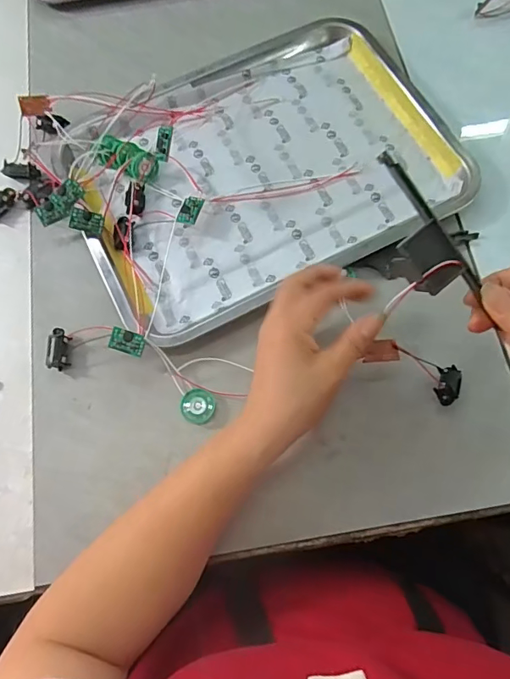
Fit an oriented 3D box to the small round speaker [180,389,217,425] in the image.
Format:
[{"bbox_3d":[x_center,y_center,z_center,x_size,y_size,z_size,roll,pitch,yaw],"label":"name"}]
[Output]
[{"bbox_3d":[-0.047,0.055,0.395,0.027,0.005,0.028,12,72,7],"label":"small round speaker"}]

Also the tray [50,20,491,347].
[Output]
[{"bbox_3d":[0.007,-0.167,0.459,0.349,0.032,0.252,-28,72,-7],"label":"tray"}]

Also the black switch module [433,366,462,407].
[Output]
[{"bbox_3d":[0.154,0.036,0.380,0.017,0.010,0.035,21,52,9],"label":"black switch module"}]

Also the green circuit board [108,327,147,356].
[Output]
[{"bbox_3d":[-0.104,0.002,0.393,0.028,0.007,0.018,15,89,-1],"label":"green circuit board"}]

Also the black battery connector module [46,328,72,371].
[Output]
[{"bbox_3d":[-0.168,0.009,0.412,0.018,0.014,0.034,-3,71,2],"label":"black battery connector module"}]

